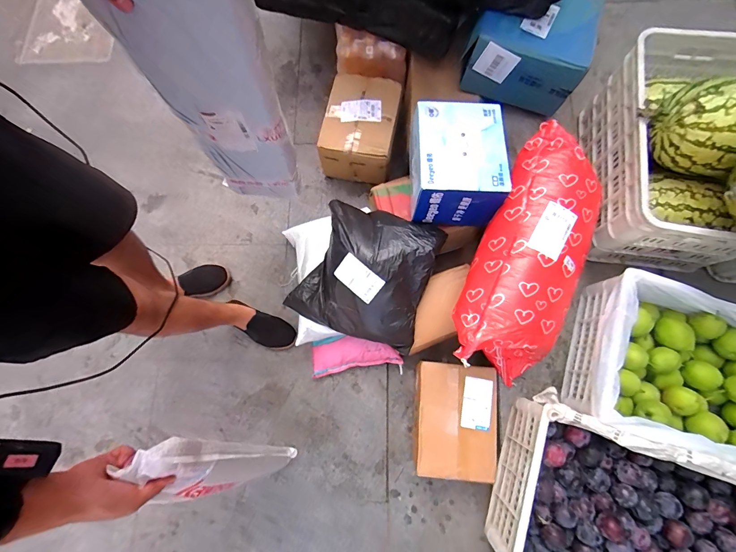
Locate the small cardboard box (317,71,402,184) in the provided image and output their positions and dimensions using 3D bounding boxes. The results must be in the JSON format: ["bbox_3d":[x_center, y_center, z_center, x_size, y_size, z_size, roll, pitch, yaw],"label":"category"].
[{"bbox_3d":[-0.025,-0.493,1.195,0.232,0.179,0.290,9,78,5],"label":"small cardboard box"}]

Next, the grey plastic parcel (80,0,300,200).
[{"bbox_3d":[-0.259,-0.294,0.653,0.194,0.582,0.061,-5,77,-6],"label":"grey plastic parcel"}]

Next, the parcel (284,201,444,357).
[{"bbox_3d":[-0.011,-0.014,0.985,0.366,0.110,0.360,17,79,7],"label":"parcel"}]

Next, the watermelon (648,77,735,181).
[{"bbox_3d":[0.754,-0.328,0.763,0.178,0.165,0.192,-35,78,-4],"label":"watermelon"}]

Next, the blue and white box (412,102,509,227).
[{"bbox_3d":[0.238,-0.308,0.958,0.232,0.174,0.294,0,78,4],"label":"blue and white box"}]

